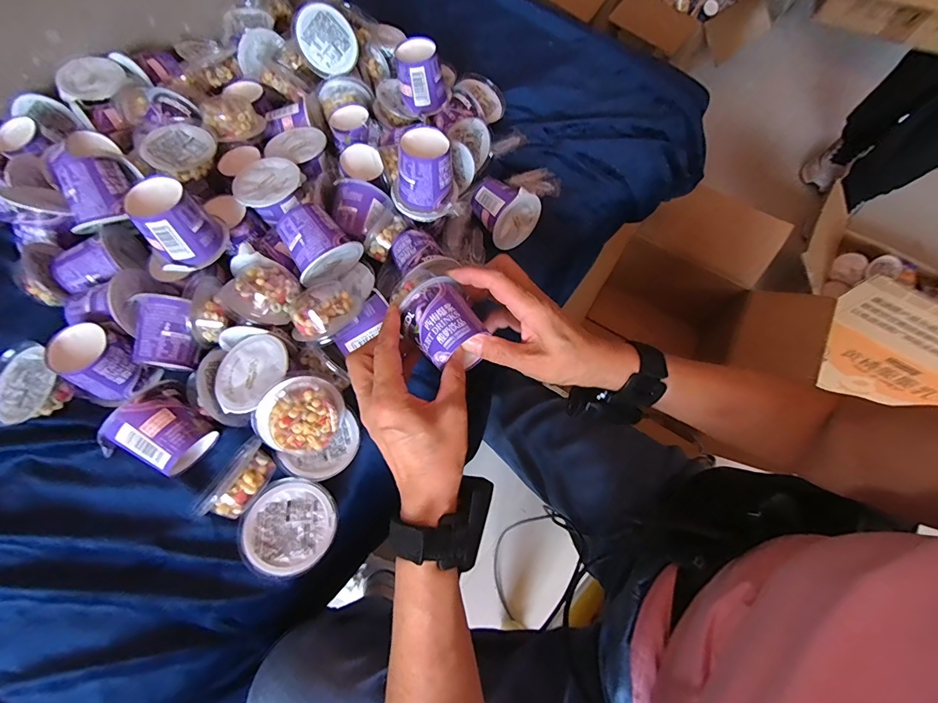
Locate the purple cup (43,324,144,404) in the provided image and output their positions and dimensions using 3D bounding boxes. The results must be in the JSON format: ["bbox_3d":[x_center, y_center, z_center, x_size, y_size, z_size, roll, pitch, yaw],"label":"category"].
[{"bbox_3d":[-0.330,0.010,0.377,0.069,0.052,0.055,29,64,9],"label":"purple cup"}]

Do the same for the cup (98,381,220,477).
[{"bbox_3d":[-0.252,0.067,0.350,0.066,0.053,0.070,24,63,7],"label":"cup"}]

